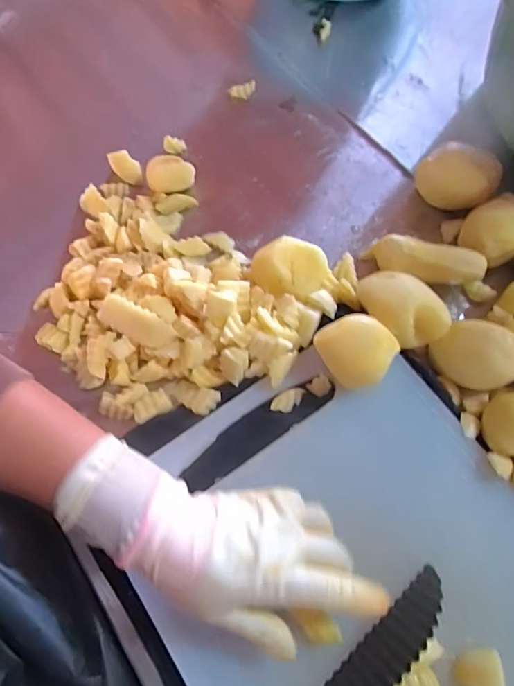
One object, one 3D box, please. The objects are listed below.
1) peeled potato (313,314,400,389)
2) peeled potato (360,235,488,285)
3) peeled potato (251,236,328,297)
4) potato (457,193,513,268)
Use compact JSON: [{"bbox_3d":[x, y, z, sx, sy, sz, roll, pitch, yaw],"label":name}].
[{"bbox_3d":[0.077,0.008,0.367,0.048,0.046,0.057,-39,73,-15],"label":"peeled potato"},{"bbox_3d":[0.153,-0.075,0.420,0.100,0.039,0.033,14,68,6],"label":"peeled potato"},{"bbox_3d":[0.030,-0.067,0.416,0.068,0.034,0.054,0,68,0],"label":"peeled potato"},{"bbox_3d":[0.221,-0.105,0.419,0.056,0.053,0.070,40,73,15],"label":"potato"}]

